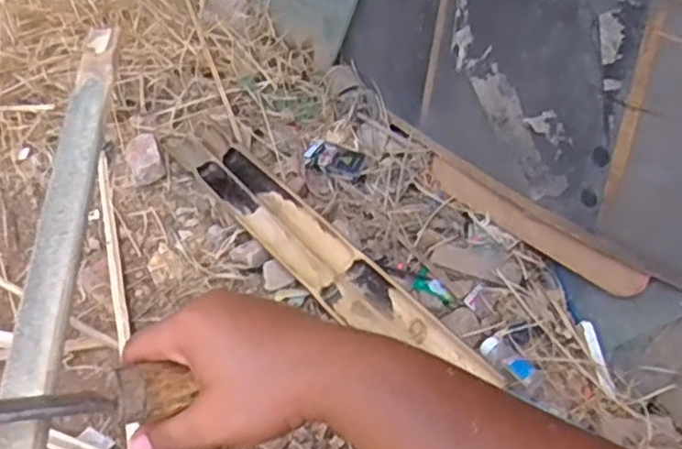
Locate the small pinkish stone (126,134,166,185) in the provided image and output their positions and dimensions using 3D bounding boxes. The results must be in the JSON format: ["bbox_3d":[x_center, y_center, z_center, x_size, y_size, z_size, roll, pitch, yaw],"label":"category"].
[{"bbox_3d":[-0.348,-0.114,1.214,0.059,0.053,0.090,-14,47,-14],"label":"small pinkish stone"}]

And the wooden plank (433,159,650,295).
[{"bbox_3d":[0.275,-0.006,1.044,0.018,0.064,0.419,-24,38,-23],"label":"wooden plank"}]

